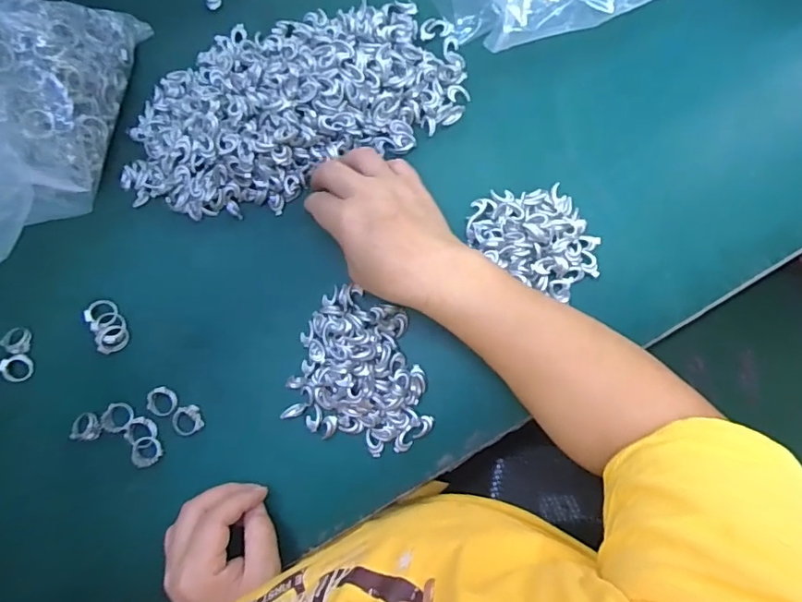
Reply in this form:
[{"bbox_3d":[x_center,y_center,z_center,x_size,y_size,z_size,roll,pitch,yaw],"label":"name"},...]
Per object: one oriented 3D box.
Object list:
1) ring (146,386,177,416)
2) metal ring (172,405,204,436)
[{"bbox_3d":[-0.187,0.079,0.418,0.023,0.007,0.022,0,85,5],"label":"ring"},{"bbox_3d":[-0.166,0.093,0.415,0.023,0.007,0.022,0,85,5],"label":"metal ring"}]

